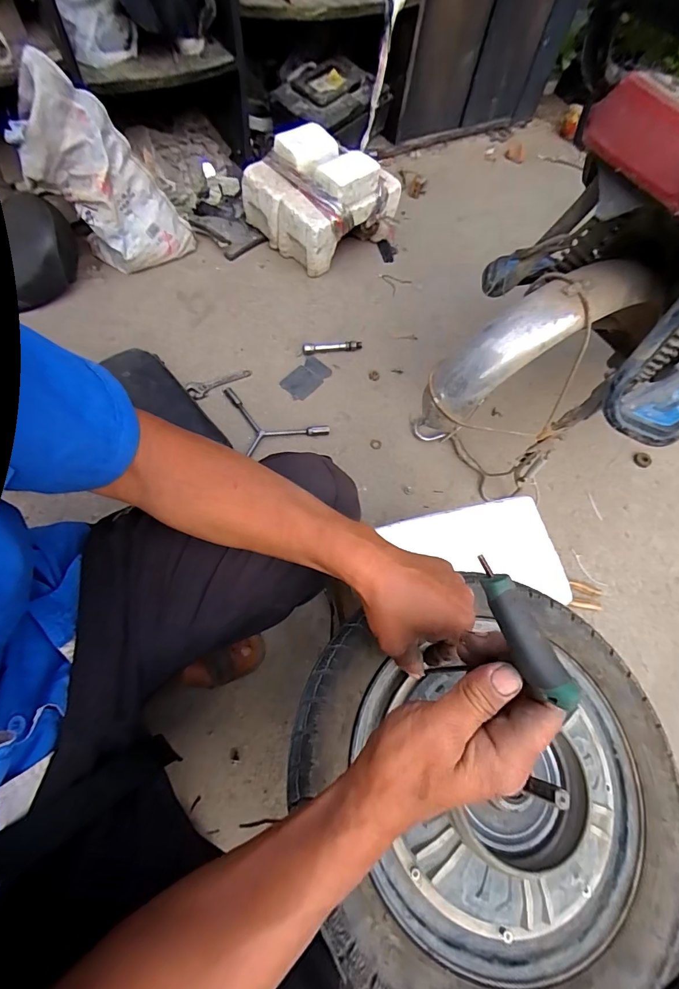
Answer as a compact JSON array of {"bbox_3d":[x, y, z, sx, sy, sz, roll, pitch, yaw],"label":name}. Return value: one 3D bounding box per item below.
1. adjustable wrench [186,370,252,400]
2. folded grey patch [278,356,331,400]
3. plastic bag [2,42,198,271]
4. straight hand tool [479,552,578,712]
[{"bbox_3d":[-0.267,-0.252,0.924,0.145,0.013,0.040,-25,70,-19],"label":"adjustable wrench"},{"bbox_3d":[-0.076,-0.268,0.955,0.072,0.009,0.117,38,68,8],"label":"folded grey patch"},{"bbox_3d":[-0.499,-0.688,0.904,0.300,0.358,0.134,-31,72,-20],"label":"plastic bag"},{"bbox_3d":[0.104,0.079,0.238,0.017,0.020,0.087,-23,77,-13],"label":"straight hand tool"}]

